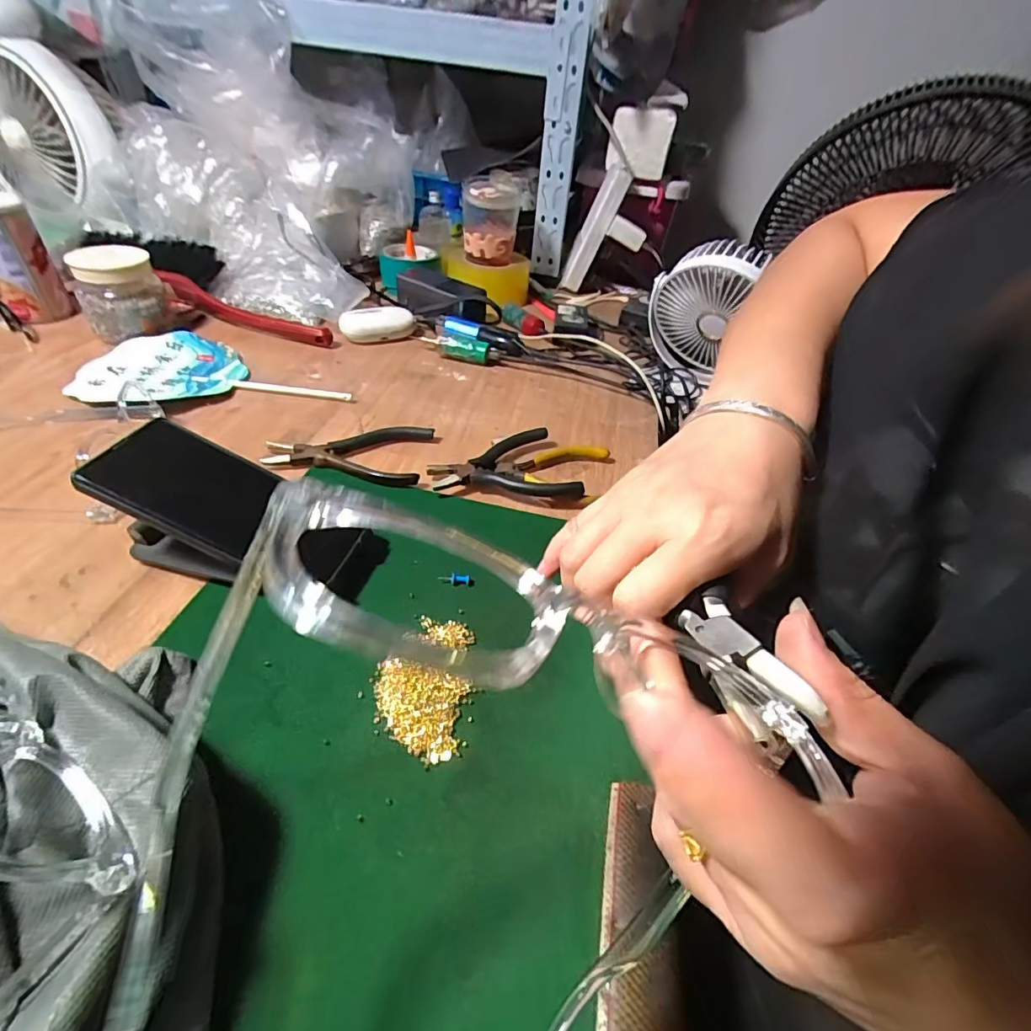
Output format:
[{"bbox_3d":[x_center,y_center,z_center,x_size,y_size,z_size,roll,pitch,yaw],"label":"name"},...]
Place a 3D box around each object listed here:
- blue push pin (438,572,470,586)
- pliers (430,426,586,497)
[{"bbox_3d":[-0.044,0.045,0.352,0.022,0.006,0.007,2,44,-5],"label":"blue push pin"},{"bbox_3d":[-0.014,-0.041,0.444,0.120,0.025,0.095,-9,46,-17],"label":"pliers"}]

